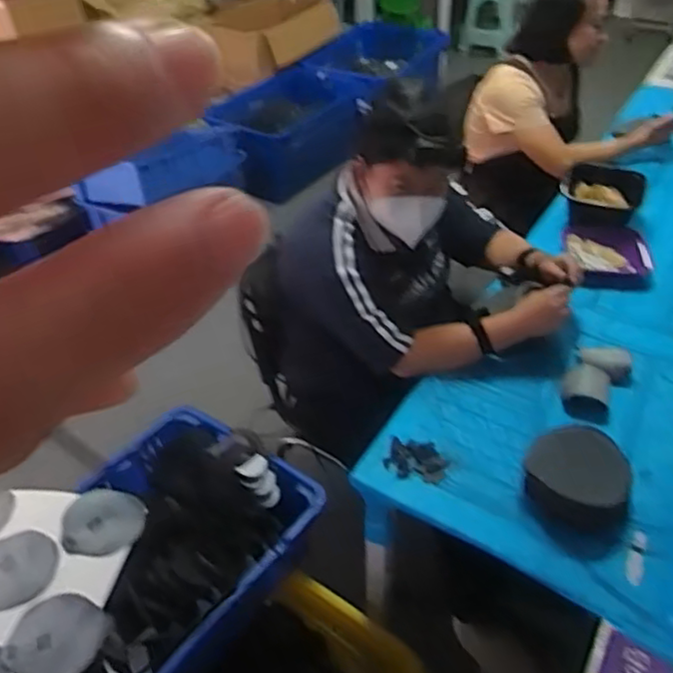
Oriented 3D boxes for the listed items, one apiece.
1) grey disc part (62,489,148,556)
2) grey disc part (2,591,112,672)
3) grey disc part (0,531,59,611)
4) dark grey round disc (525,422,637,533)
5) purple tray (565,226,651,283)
[{"bbox_3d":[-0.438,0.351,1.250,0.142,0.024,0.130,-2,40,1],"label":"grey disc part"},{"bbox_3d":[-0.458,0.494,1.088,0.148,0.012,0.145,-2,40,1],"label":"grey disc part"},{"bbox_3d":[-0.575,0.414,1.179,0.147,0.010,0.137,-17,42,-16],"label":"grey disc part"},{"bbox_3d":[0.361,0.221,1.013,0.141,0.078,0.135,4,41,8],"label":"dark grey round disc"},{"bbox_3d":[0.618,-0.196,1.524,0.173,0.060,0.199,1,40,5],"label":"purple tray"}]

